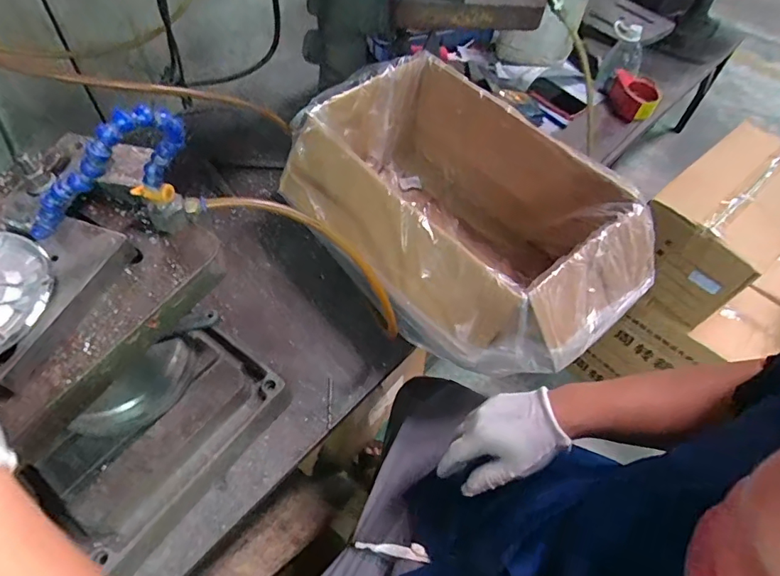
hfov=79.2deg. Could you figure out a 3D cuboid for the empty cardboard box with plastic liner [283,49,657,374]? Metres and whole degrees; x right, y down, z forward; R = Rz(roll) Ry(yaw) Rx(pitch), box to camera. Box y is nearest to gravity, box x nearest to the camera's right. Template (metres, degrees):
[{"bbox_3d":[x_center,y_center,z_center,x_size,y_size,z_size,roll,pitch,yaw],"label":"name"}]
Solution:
[{"bbox_3d":[0.100,-0.101,0.761,0.354,0.243,0.538,-33,62,-23],"label":"empty cardboard box with plastic liner"}]

